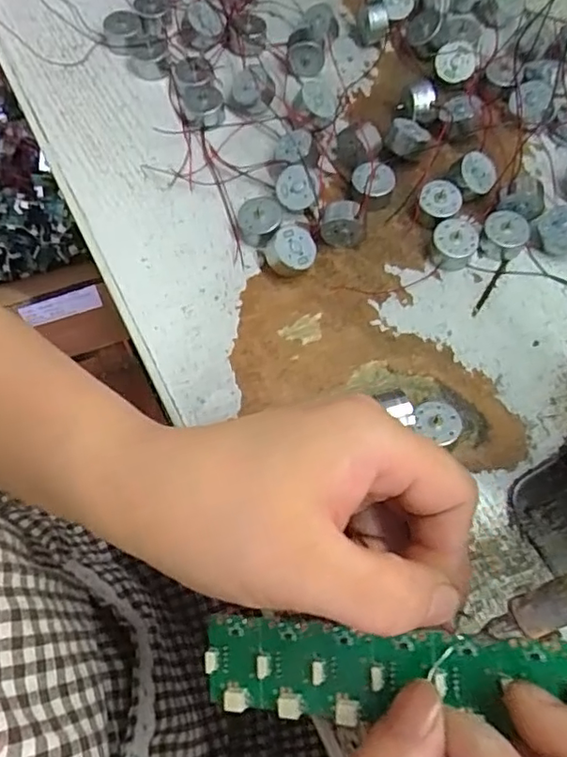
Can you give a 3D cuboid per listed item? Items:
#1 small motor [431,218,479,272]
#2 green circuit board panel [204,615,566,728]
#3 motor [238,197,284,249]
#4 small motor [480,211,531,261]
[{"bbox_3d":[0.089,-0.070,0.302,0.023,0.015,0.020,23,68,8],"label":"small motor"},{"bbox_3d":[0.038,0.095,0.184,0.135,0.004,0.029,-4,82,17],"label":"green circuit board panel"},{"bbox_3d":[-0.013,-0.084,0.309,0.022,0.015,0.022,-13,68,-8],"label":"motor"},{"bbox_3d":[0.118,-0.076,0.306,0.022,0.012,0.022,1,66,-2],"label":"small motor"}]

